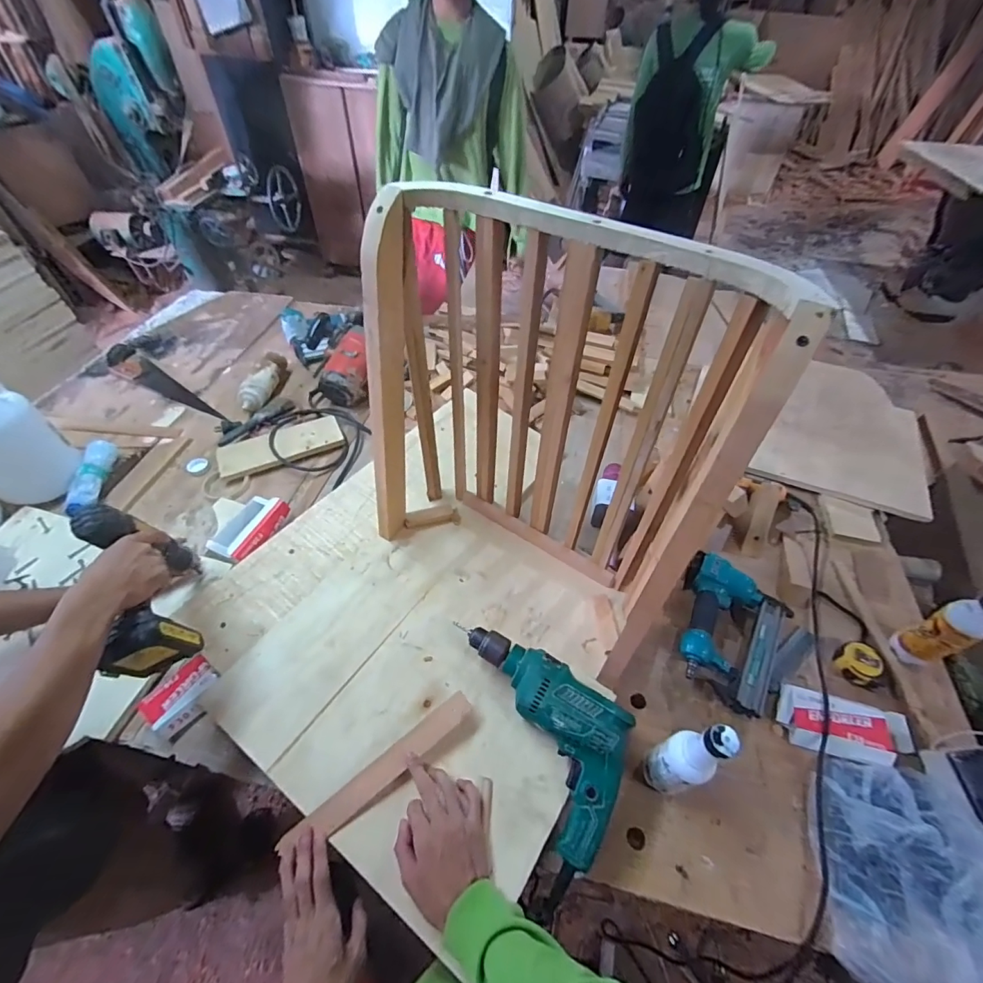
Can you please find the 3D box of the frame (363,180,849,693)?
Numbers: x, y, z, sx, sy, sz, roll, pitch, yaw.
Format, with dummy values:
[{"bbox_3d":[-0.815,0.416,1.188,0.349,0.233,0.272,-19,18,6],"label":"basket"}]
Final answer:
[{"bbox_3d":[0.049,-0.045,0.585,0.449,0.514,0.201,31,56,23],"label":"frame"}]

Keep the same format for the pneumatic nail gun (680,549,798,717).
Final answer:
[{"bbox_3d":[0.380,0.221,0.719,0.166,0.048,0.214,27,54,20],"label":"pneumatic nail gun"}]

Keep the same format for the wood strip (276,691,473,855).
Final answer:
[{"bbox_3d":[-0.135,0.350,0.559,0.258,0.011,0.034,-34,58,-17],"label":"wood strip"}]

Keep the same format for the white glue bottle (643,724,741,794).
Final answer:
[{"bbox_3d":[0.231,0.325,0.538,0.044,0.214,0.051,-17,52,-15],"label":"white glue bottle"}]

